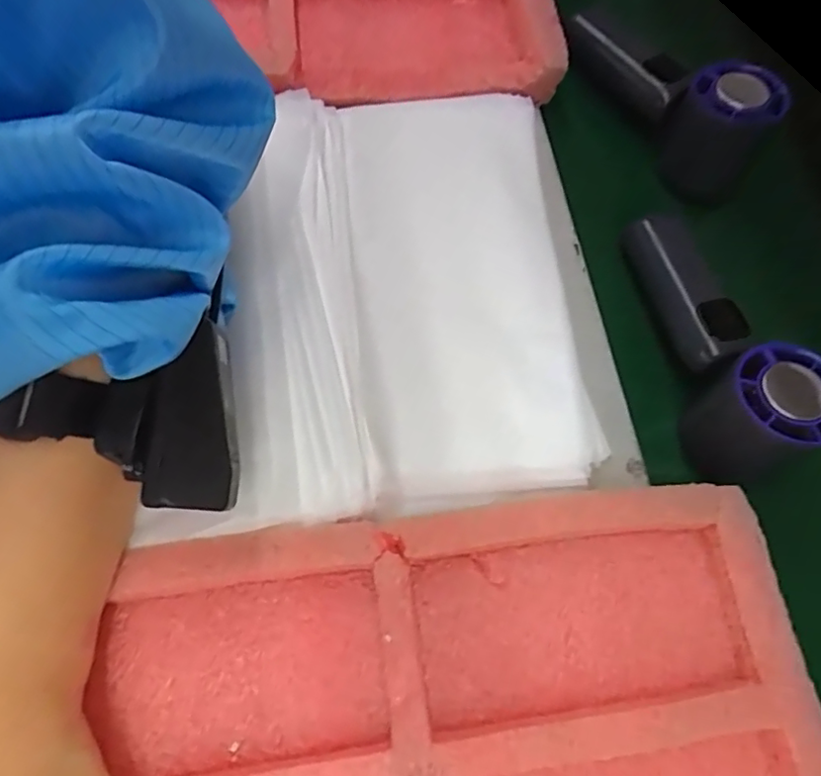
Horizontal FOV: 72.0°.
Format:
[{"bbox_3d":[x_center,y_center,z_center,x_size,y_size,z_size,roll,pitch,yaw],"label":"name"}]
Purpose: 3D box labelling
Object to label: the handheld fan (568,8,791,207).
[{"bbox_3d":[0.154,-0.187,0.363,0.149,0.065,0.044,41,72,10],"label":"handheld fan"}]

